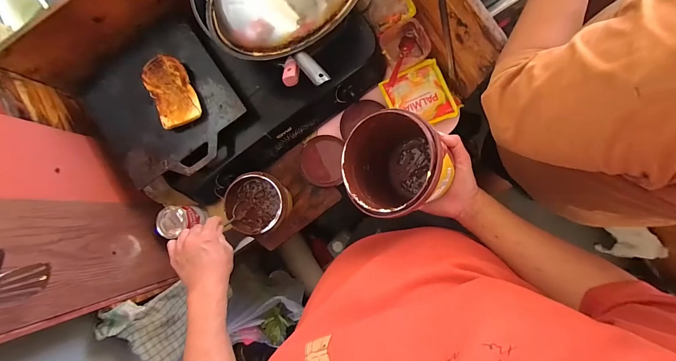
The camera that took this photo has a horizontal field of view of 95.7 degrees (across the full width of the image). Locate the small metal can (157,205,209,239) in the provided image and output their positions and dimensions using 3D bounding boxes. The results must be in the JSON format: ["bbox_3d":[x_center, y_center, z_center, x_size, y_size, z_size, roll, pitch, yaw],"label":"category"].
[{"bbox_3d":[-0.377,0.092,0.739,0.072,0.098,0.064,-34,84,5],"label":"small metal can"}]

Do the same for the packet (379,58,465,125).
[{"bbox_3d":[0.190,-0.195,0.716,0.143,0.019,0.138,-23,85,6],"label":"packet"}]

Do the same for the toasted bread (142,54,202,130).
[{"bbox_3d":[-0.346,-0.187,0.641,0.084,0.029,0.153,-23,85,6],"label":"toasted bread"}]

